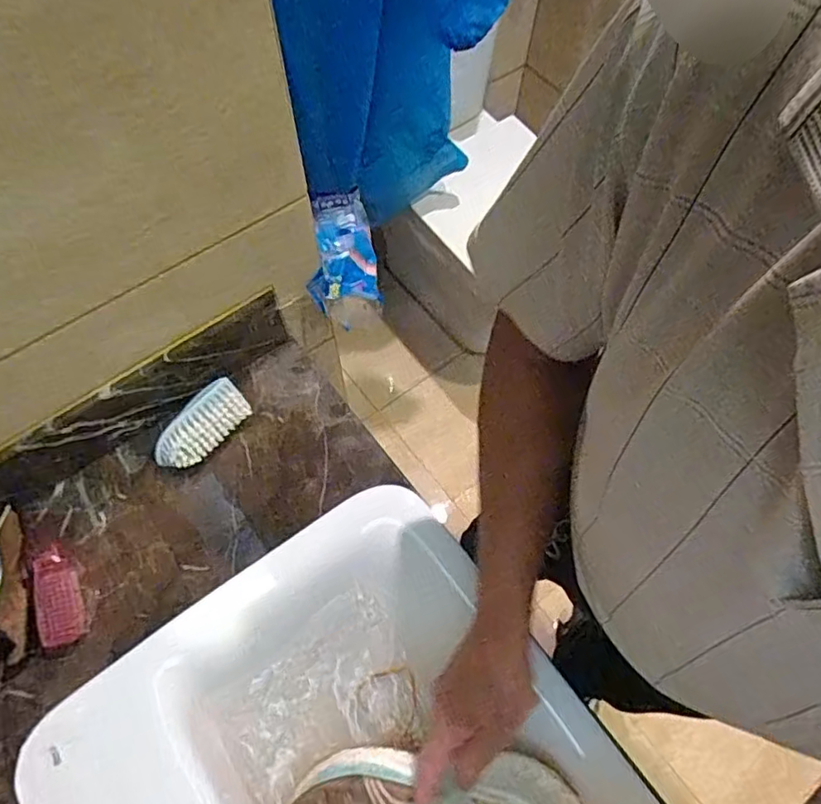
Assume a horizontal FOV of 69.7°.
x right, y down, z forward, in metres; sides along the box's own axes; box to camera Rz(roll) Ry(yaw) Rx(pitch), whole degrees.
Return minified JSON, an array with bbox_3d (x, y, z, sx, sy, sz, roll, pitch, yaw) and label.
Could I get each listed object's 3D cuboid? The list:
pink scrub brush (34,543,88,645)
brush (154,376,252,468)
[{"bbox_3d":[-0.401,0.215,0.665,0.047,0.013,0.113,-23,68,-12],"label":"pink scrub brush"},{"bbox_3d":[-0.262,0.033,0.741,0.056,0.057,0.123,38,69,15],"label":"brush"}]

